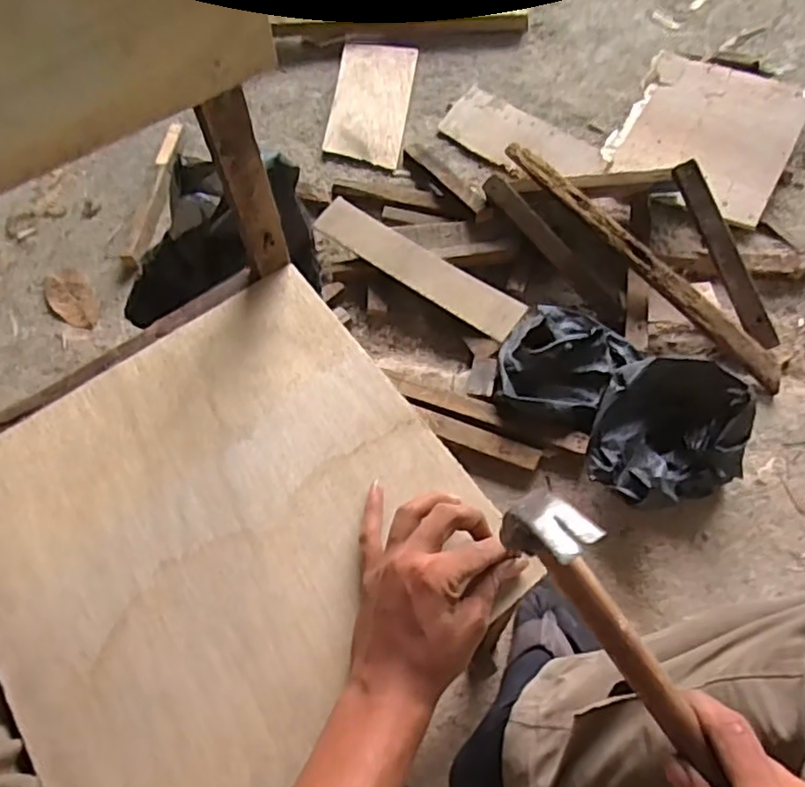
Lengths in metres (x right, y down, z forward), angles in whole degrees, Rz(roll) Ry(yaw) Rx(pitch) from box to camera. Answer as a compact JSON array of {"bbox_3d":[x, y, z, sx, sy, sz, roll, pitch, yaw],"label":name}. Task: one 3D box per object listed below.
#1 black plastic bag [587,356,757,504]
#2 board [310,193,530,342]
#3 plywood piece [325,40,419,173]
[{"bbox_3d":[0.310,0.049,0.765,0.157,0.101,0.178,21,66,14],"label":"black plastic bag"},{"bbox_3d":[0.019,-0.180,0.923,0.330,0.017,0.065,33,80,16],"label":"board"},{"bbox_3d":[-0.054,-0.513,1.126,0.132,0.009,0.300,4,63,6],"label":"plywood piece"}]

